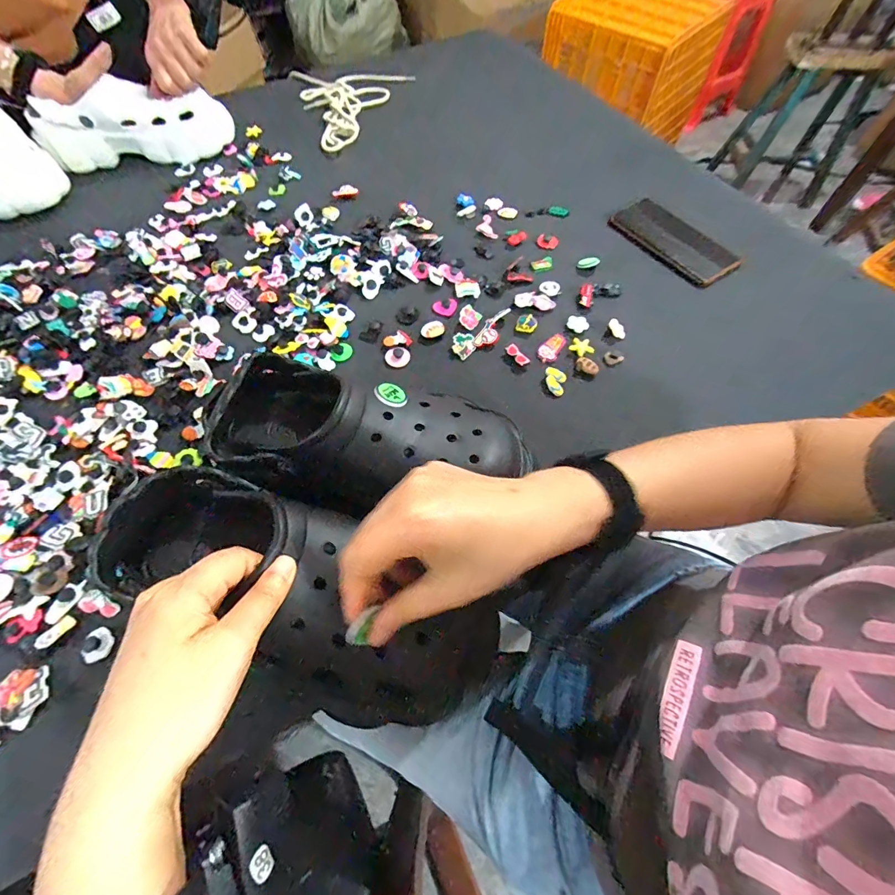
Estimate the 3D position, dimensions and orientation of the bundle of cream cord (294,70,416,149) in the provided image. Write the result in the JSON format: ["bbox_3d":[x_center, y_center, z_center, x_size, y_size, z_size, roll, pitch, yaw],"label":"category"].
[{"bbox_3d":[-0.154,-0.619,0.745,0.197,0.019,0.294,-15,63,-8],"label":"bundle of cream cord"}]

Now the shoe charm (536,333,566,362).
[{"bbox_3d":[0.113,-0.110,0.459,0.023,0.004,0.037,29,66,15],"label":"shoe charm"}]

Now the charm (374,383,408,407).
[{"bbox_3d":[-0.045,-0.040,0.333,0.024,0.009,0.024,10,55,-16],"label":"charm"}]

